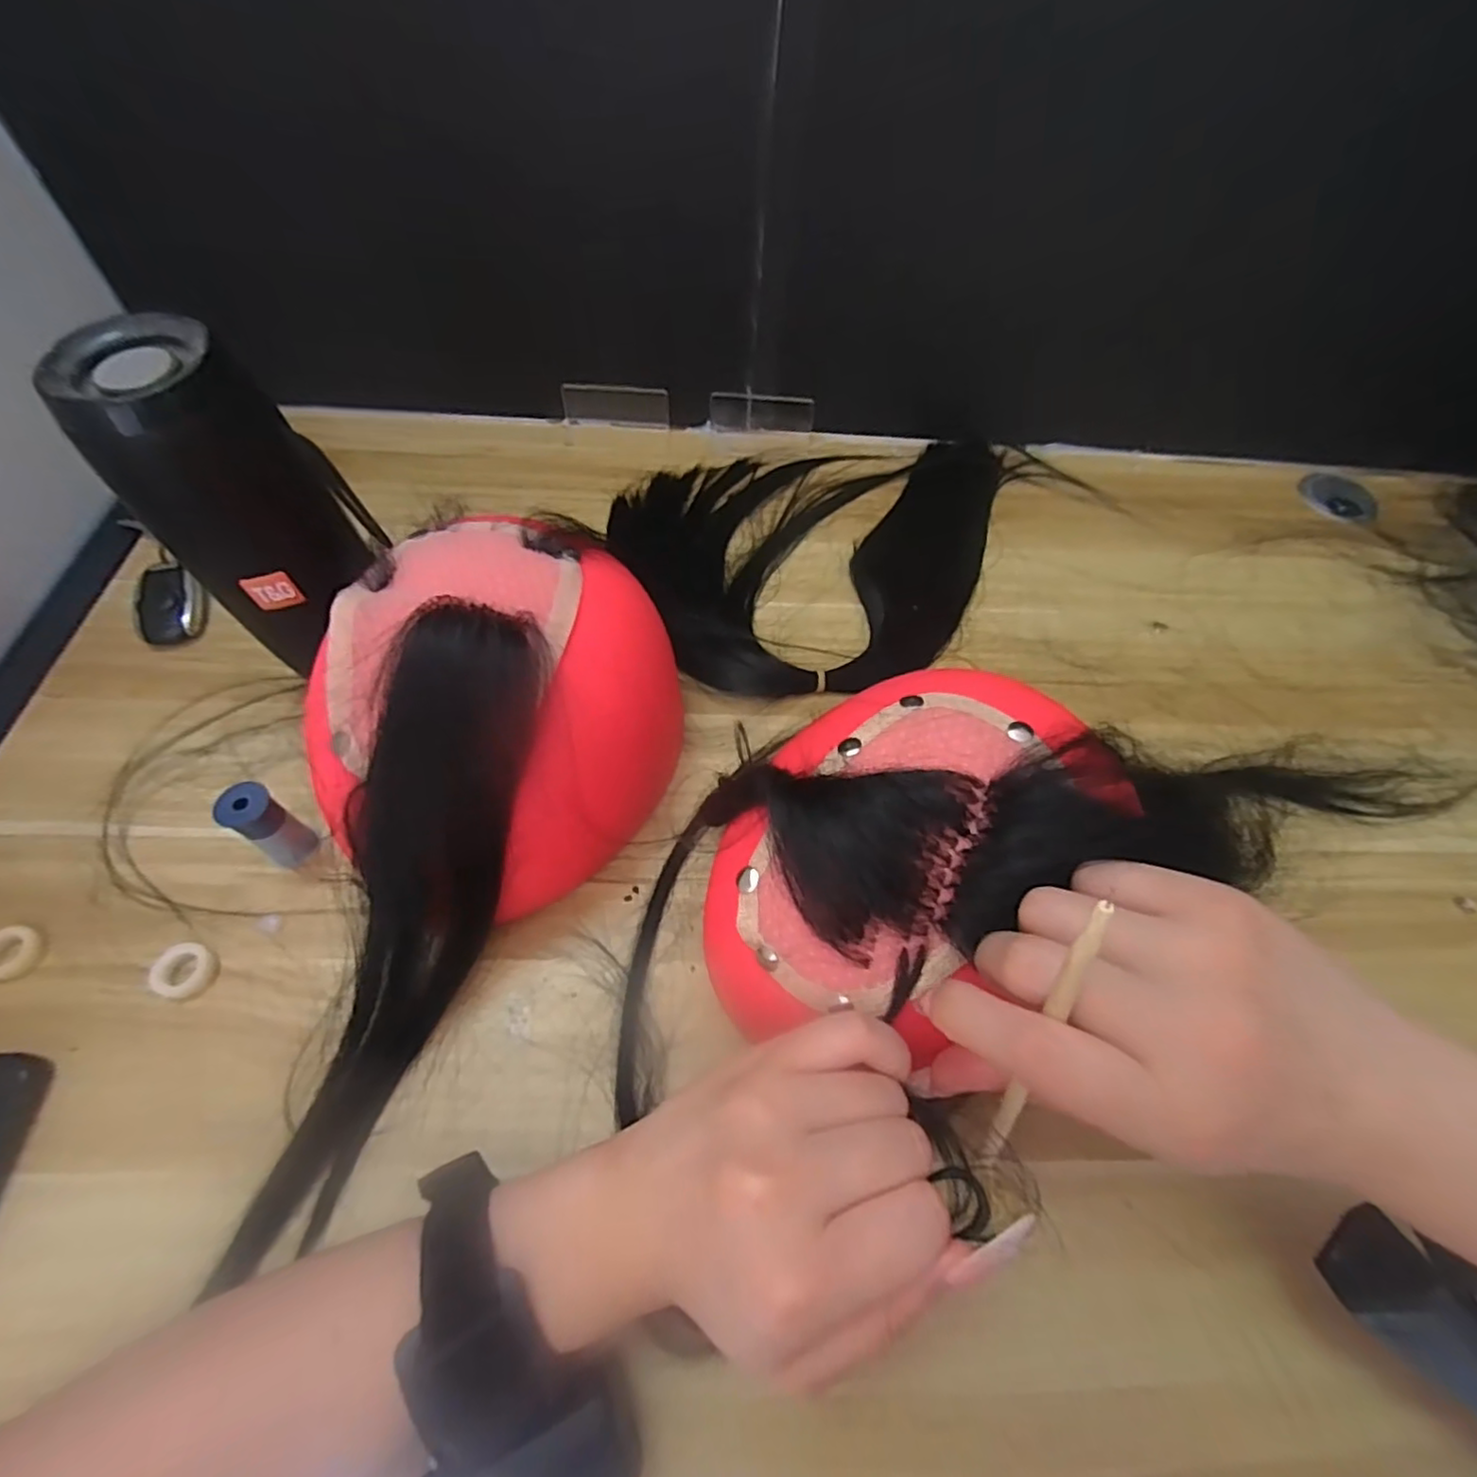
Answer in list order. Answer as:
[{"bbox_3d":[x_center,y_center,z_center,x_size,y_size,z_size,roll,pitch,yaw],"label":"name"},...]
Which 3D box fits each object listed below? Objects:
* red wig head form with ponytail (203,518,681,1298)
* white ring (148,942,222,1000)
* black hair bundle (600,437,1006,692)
[{"bbox_3d":[-0.117,0.042,0.272,0.127,0.126,0.292,20,60,8],"label":"red wig head form with ponytail"},{"bbox_3d":[-0.248,0.104,0.294,0.025,0.007,0.023,2,59,-3],"label":"white ring"},{"bbox_3d":[0.074,-0.128,0.454,0.289,0.015,0.216,-13,61,-11],"label":"black hair bundle"}]

